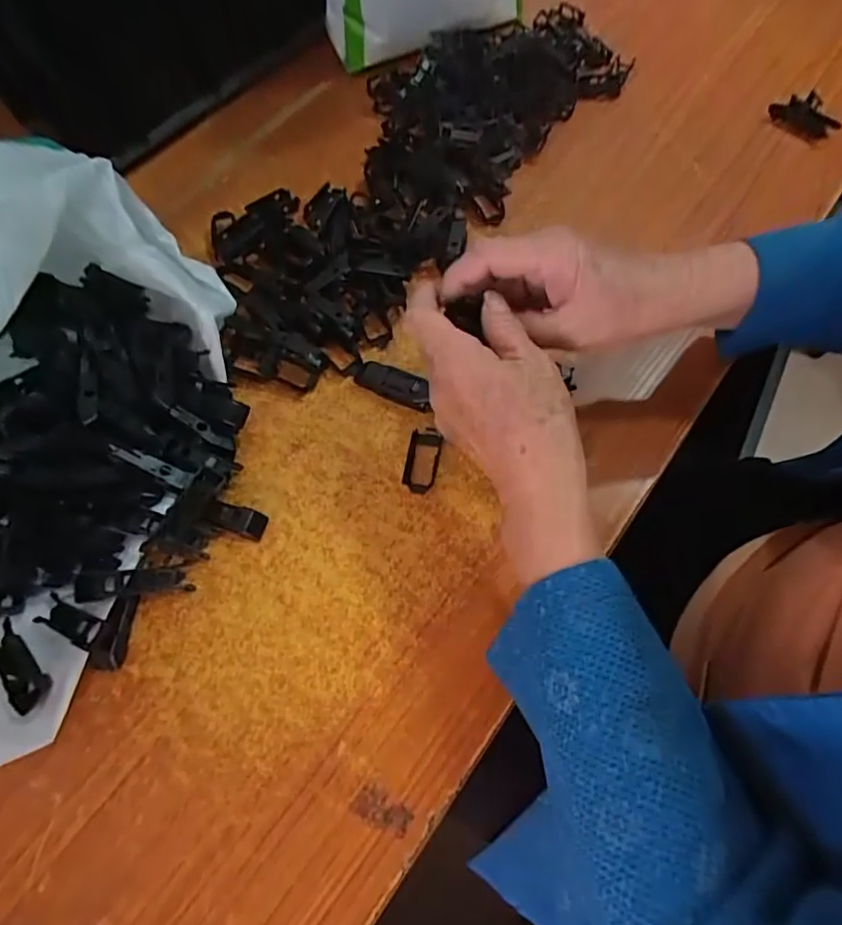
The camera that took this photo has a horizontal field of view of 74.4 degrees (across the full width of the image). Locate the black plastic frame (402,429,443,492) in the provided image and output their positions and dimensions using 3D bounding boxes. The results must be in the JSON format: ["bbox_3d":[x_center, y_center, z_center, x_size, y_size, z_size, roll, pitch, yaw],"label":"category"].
[{"bbox_3d":[0.001,-0.004,0.404,0.024,0.010,0.052,7,66,8],"label":"black plastic frame"}]

